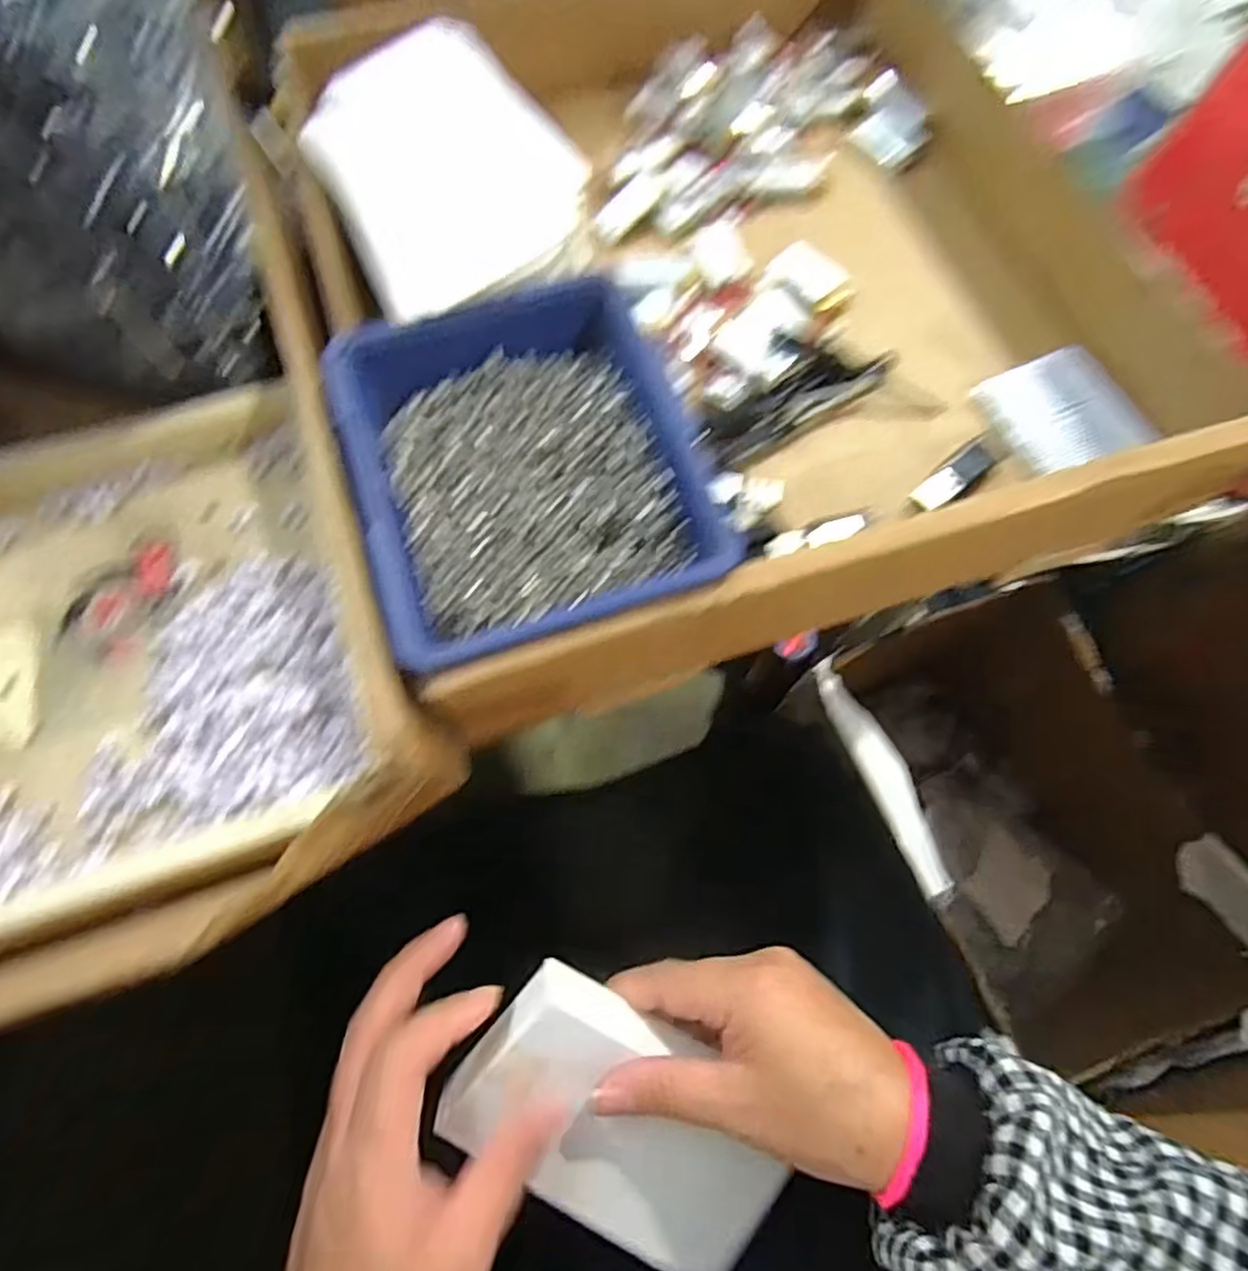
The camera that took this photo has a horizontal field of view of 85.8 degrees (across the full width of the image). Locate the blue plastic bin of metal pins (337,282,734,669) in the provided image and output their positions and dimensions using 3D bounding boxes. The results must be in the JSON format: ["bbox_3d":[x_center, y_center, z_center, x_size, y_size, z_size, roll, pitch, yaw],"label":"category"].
[{"bbox_3d":[-0.036,-0.060,0.269,0.122,0.055,0.138,-18,70,-6],"label":"blue plastic bin of metal pins"}]

